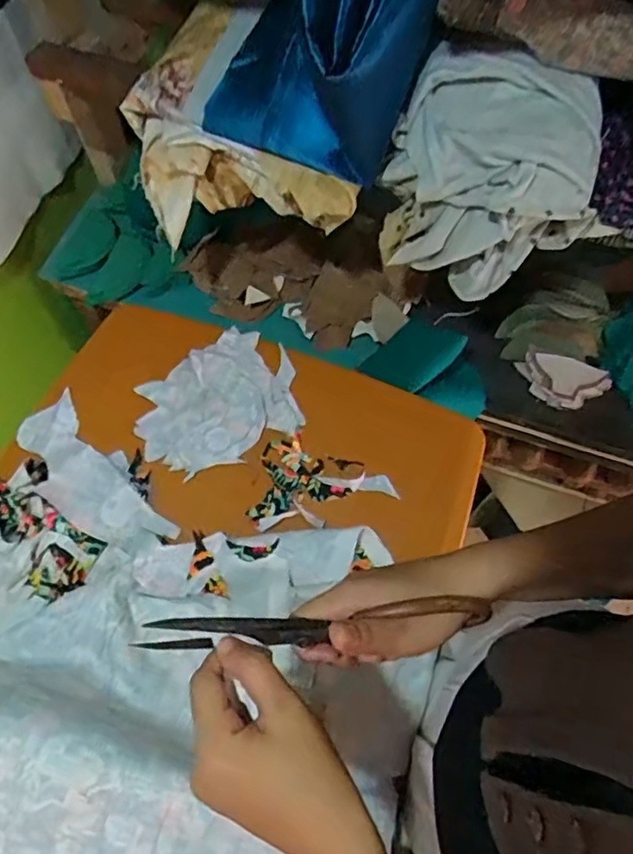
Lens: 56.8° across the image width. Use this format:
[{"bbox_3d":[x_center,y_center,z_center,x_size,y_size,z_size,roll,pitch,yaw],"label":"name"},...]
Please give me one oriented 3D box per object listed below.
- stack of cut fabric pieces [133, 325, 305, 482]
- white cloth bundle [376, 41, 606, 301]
[{"bbox_3d":[-0.109,-0.027,0.655,0.181,0.015,0.145,-30,67,-15],"label":"stack of cut fabric pieces"},{"bbox_3d":[0.166,-0.239,0.569,0.187,0.169,0.132,17,64,8],"label":"white cloth bundle"}]

